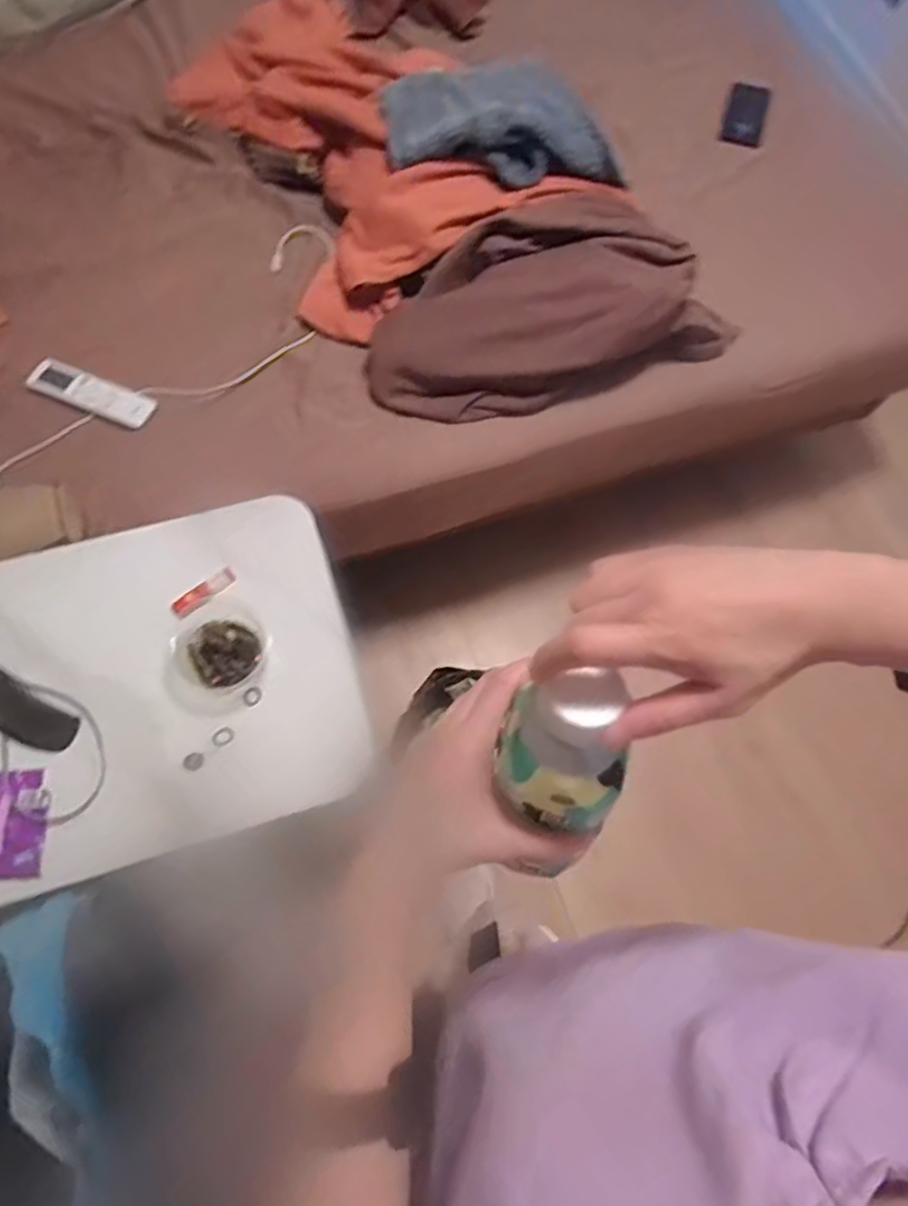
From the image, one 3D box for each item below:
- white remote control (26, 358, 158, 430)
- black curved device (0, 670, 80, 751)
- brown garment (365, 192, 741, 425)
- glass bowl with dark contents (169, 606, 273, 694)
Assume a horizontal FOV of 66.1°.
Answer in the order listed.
[{"bbox_3d":[-0.523,-0.303,1.006,0.184,0.015,0.058,22,69,6],"label":"white remote control"},{"bbox_3d":[-0.513,0.105,0.788,0.188,0.019,0.053,37,71,-2],"label":"black curved device"},{"bbox_3d":[0.133,-0.431,1.019,0.533,0.160,0.233,-19,71,-10],"label":"brown garment"},{"bbox_3d":[-0.271,0.050,0.807,0.102,0.044,0.095,1,68,-3],"label":"glass bowl with dark contents"}]

